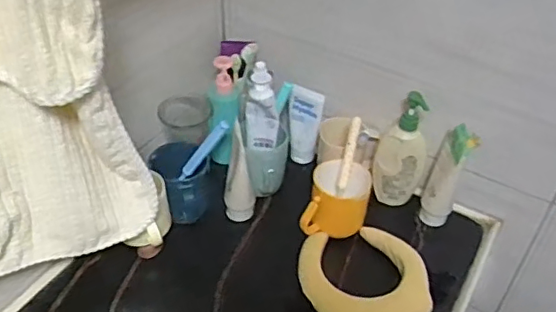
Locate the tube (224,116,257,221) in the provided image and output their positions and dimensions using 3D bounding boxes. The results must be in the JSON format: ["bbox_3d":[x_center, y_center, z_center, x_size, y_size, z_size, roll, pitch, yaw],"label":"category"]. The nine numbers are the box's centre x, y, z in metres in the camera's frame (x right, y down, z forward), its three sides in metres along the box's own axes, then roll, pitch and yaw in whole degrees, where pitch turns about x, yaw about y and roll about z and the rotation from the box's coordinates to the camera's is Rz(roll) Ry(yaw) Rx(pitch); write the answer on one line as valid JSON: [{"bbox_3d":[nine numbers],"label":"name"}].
[{"bbox_3d":[-0.056,0.029,0.850,0.045,0.150,0.062,0,42,-2],"label":"tube"}]

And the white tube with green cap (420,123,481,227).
[{"bbox_3d":[0.246,0.028,0.839,0.055,0.169,0.068,21,46,20],"label":"white tube with green cap"}]

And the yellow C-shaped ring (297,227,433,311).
[{"bbox_3d":[0.115,0.168,0.785,0.158,0.043,0.170,1,42,-1],"label":"yellow C-shaped ring"}]

